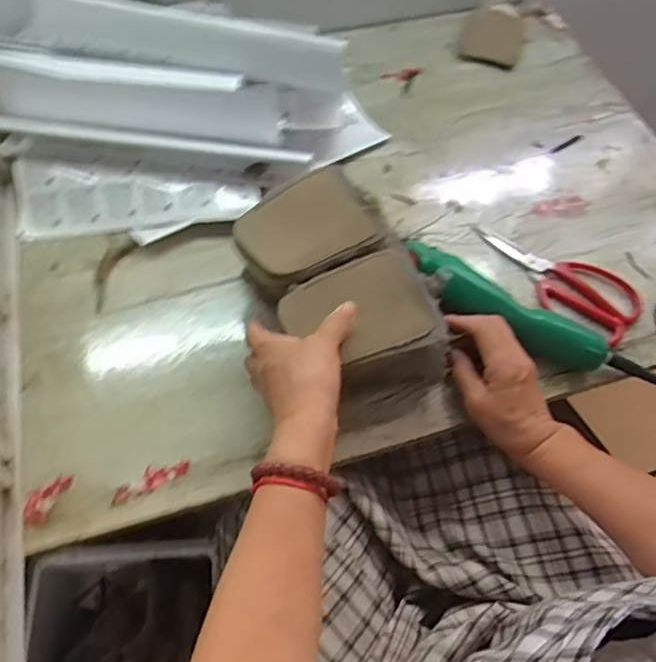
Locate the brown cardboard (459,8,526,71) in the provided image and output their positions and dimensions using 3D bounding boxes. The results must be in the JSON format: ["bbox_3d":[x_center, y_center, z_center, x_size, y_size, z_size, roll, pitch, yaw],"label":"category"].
[{"bbox_3d":[0.234,-0.408,0.800,0.079,0.018,0.081,28,82,13],"label":"brown cardboard"}]

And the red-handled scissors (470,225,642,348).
[{"bbox_3d":[0.246,-0.067,0.620,0.085,0.012,0.188,-39,69,-23],"label":"red-handled scissors"}]

